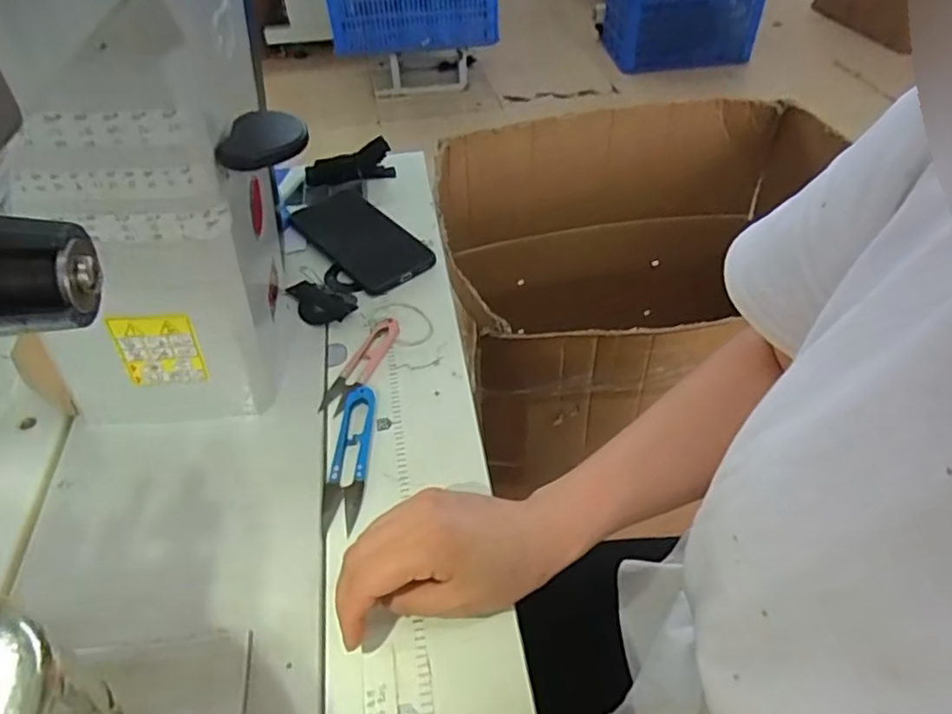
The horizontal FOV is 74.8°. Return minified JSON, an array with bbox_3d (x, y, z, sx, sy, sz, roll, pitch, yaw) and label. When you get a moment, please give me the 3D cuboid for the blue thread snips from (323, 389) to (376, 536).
[{"bbox_3d":[-0.090,0.068,0.442,0.027,0.012,0.114,-1,46,2],"label":"blue thread snips"}]

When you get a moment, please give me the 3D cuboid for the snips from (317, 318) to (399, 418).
[{"bbox_3d":[-0.091,0.004,0.502,0.023,0.006,0.102,15,48,17],"label":"snips"}]

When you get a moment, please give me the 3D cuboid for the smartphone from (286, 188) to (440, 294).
[{"bbox_3d":[-0.113,-0.120,0.620,0.080,0.016,0.167,-30,51,-24],"label":"smartphone"}]

